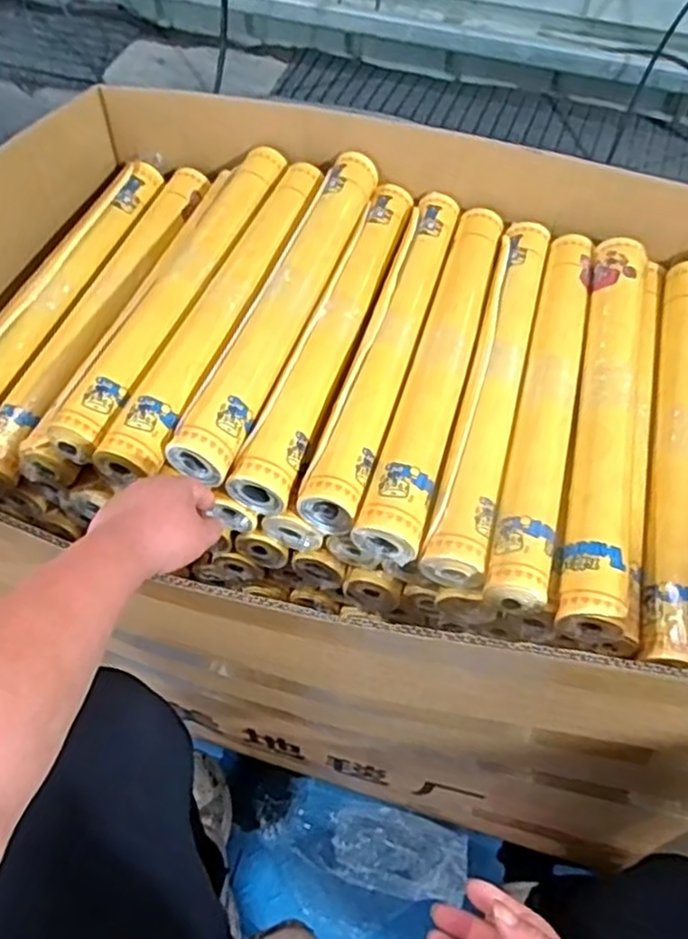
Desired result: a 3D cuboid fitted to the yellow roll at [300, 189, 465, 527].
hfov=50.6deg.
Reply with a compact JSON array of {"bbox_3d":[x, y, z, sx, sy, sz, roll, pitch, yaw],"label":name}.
[{"bbox_3d":[0.054,-0.146,0.822,0.059,0.044,0.480,15,57,10],"label":"yellow roll"}]

